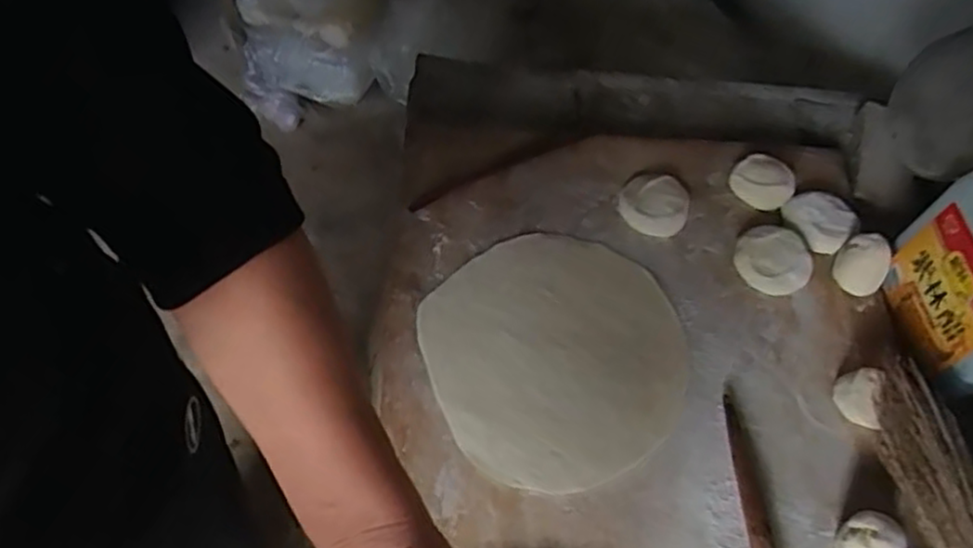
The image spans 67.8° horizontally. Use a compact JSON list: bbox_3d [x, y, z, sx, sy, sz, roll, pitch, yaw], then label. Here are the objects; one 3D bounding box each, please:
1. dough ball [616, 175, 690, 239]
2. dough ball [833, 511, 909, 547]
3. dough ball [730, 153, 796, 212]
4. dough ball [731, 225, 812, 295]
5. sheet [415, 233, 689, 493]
[{"bbox_3d":[0.172,-0.075,0.737,0.068,0.028,0.064,2,58,-2],"label":"dough ball"},{"bbox_3d":[0.303,0.213,0.571,0.044,0.038,0.047,2,59,-3],"label":"dough ball"},{"bbox_3d":[0.290,-0.097,0.759,0.062,0.031,0.051,37,62,15],"label":"dough ball"},{"bbox_3d":[0.281,-0.015,0.707,0.071,0.026,0.066,2,58,-2],"label":"dough ball"},{"bbox_3d":[0.064,0.068,0.657,0.229,0.012,0.233,-16,62,-14],"label":"sheet"}]

